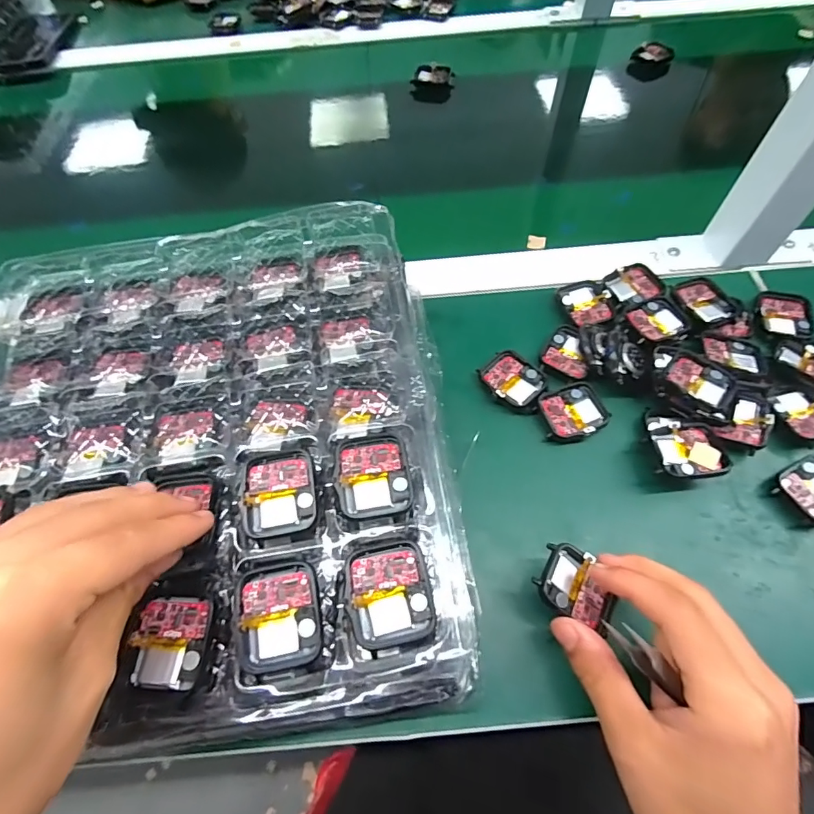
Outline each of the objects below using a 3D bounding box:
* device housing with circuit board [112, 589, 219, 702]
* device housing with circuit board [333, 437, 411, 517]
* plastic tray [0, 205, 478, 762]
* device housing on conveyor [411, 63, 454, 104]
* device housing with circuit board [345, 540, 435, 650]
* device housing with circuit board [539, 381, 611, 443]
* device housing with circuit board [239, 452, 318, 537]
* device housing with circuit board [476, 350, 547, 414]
[{"bbox_3d":[-0.104,0.106,0.206,0.036,0.012,0.043,3,62,4],"label":"device housing with circuit board"},{"bbox_3d":[-0.017,0.034,0.235,0.037,0.004,0.042,-8,62,-2],"label":"device housing with circuit board"},{"bbox_3d":[-0.115,0.012,0.262,0.265,0.029,0.296,-6,62,-1],"label":"plastic tray"},{"bbox_3d":[0.031,-0.389,0.556,0.050,0.028,0.028,0,62,2],"label":"device housing on conveyor"},{"bbox_3d":[-0.008,0.085,0.211,0.037,0.008,0.044,-9,62,-3],"label":"device housing with circuit board"},{"bbox_3d":[0.115,0.005,0.323,0.043,0.012,0.037,-20,63,-9],"label":"device housing with circuit board"},{"bbox_3d":[-0.065,0.043,0.235,0.036,0.007,0.041,-8,62,-3],"label":"device housing with circuit board"},{"bbox_3d":[0.078,-0.018,0.335,0.047,0.007,0.038,40,70,21],"label":"device housing with circuit board"}]

